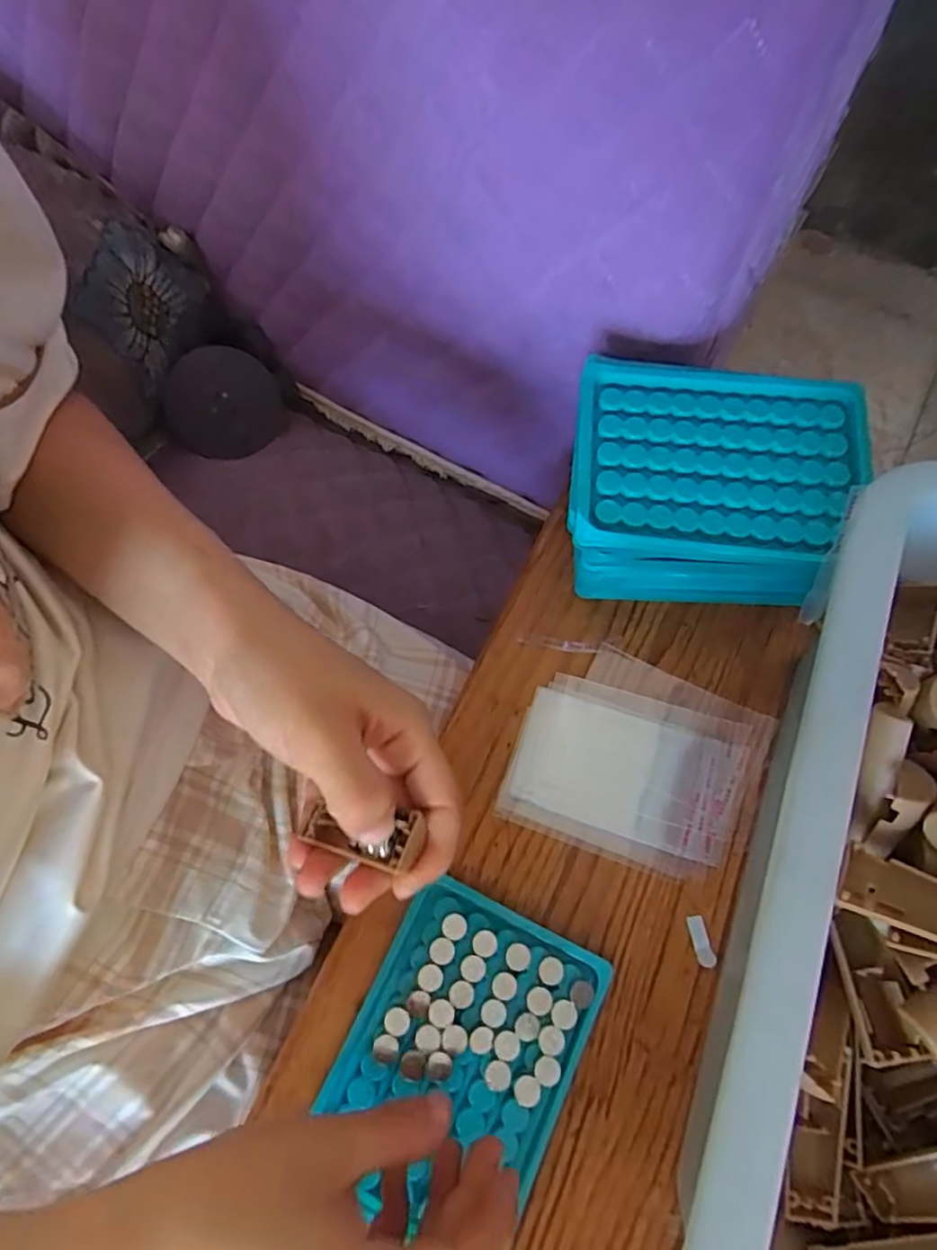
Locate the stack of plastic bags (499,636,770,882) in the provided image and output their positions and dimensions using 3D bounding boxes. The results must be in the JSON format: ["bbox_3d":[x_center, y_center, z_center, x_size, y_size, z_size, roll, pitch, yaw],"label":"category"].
[{"bbox_3d":[0.084,0.068,0.327,0.117,0.006,0.098,19,72,9],"label":"stack of plastic bags"}]

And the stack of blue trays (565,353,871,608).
[{"bbox_3d":[0.116,-0.062,0.330,0.131,0.083,0.100,7,70,4],"label":"stack of blue trays"}]

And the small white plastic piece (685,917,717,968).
[{"bbox_3d":[0.107,0.146,0.298,0.008,0.004,0.022,-14,70,-3],"label":"small white plastic piece"}]

